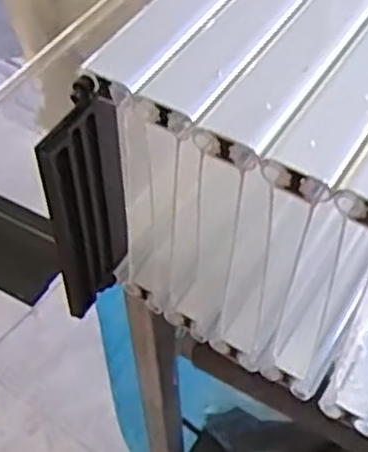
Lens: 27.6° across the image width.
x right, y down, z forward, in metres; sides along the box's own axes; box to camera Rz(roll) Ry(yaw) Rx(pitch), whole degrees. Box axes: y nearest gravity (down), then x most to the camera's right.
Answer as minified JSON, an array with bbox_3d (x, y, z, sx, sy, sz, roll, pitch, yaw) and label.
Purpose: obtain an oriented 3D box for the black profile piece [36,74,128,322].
[{"bbox_3d":[-0.023,-0.005,0.186,0.006,0.068,0.026,23,54,20],"label":"black profile piece"}]

